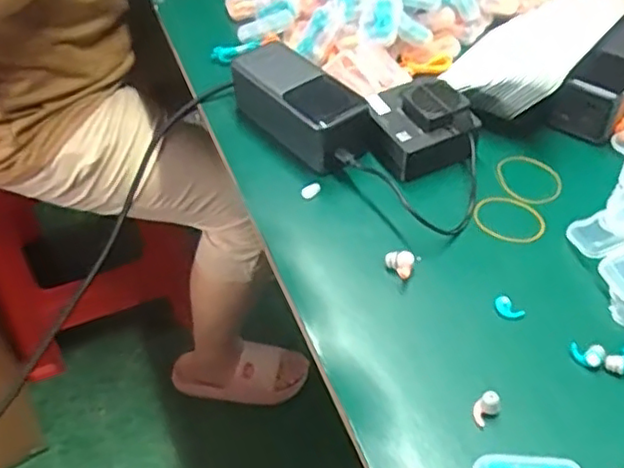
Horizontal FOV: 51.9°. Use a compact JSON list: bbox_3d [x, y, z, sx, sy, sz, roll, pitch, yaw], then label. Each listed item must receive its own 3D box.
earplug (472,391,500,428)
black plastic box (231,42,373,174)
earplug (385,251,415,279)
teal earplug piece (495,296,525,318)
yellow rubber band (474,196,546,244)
[{"bbox_3d":[0.099,0.100,0.366,0.013,0.014,0.017,22,52,21],"label":"earplug"},{"bbox_3d":[-0.013,-0.104,0.527,0.058,0.051,0.131,-33,54,-25],"label":"black plastic box"},{"bbox_3d":[0.059,0.021,0.438,0.019,0.014,0.018,6,48,8],"label":"earplug"},{"bbox_3d":[0.127,0.048,0.414,0.018,0.005,0.012,35,58,30],"label":"teal earplug piece"},{"bbox_3d":[0.146,-0.013,0.472,0.050,0.004,0.046,9,48,11],"label":"yellow rubber band"}]

